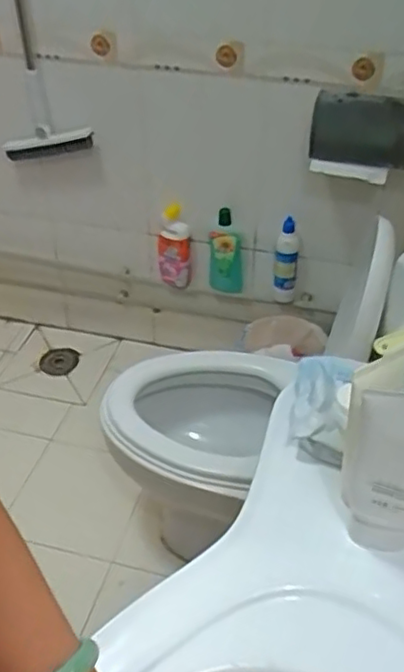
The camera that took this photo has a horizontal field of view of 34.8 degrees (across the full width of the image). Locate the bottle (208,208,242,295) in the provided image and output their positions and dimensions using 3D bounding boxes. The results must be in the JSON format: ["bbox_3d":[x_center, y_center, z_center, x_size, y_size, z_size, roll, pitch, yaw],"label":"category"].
[{"bbox_3d":[0.065,-0.216,1.706,0.093,0.233,0.039,3,42,4],"label":"bottle"}]

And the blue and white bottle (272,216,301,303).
[{"bbox_3d":[0.217,-0.186,1.666,0.061,0.248,0.063,6,42,7],"label":"blue and white bottle"}]

